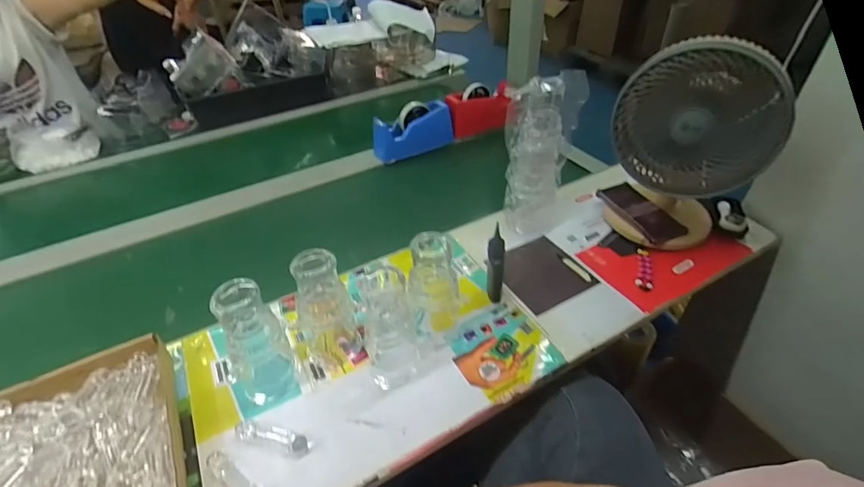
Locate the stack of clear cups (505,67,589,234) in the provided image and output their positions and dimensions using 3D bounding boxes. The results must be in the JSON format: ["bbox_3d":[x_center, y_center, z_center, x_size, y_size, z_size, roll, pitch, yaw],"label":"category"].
[{"bbox_3d":[0.187,-0.147,0.759,0.117,0.284,0.077,9,42,13],"label":"stack of clear cups"}]

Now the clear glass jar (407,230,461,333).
[{"bbox_3d":[0.003,0.064,0.618,0.070,0.172,0.069,-1,41,2],"label":"clear glass jar"}]

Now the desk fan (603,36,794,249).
[{"bbox_3d":[0.437,-0.158,0.718,0.218,0.358,0.213,31,51,32],"label":"desk fan"}]

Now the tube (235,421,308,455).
[{"bbox_3d":[-0.200,0.242,0.539,0.096,0.025,0.027,7,42,10],"label":"tube"}]

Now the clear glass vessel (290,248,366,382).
[{"bbox_3d":[-0.144,0.101,0.584,0.091,0.178,0.074,-17,43,-17],"label":"clear glass vessel"}]

